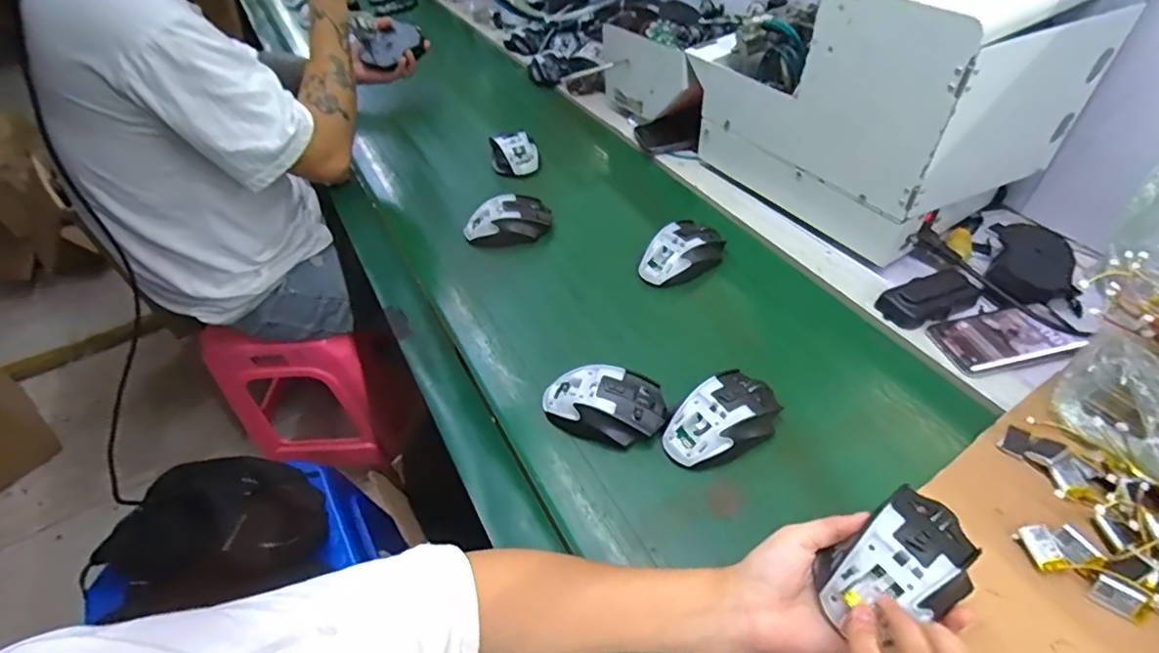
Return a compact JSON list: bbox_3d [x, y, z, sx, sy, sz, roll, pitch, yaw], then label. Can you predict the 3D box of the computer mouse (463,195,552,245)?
[{"bbox_3d":[-0.099,-0.144,0.750,0.119,0.036,0.065,-15,47,-8],"label":"computer mouse"}]

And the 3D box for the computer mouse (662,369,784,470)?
[{"bbox_3d":[0.131,0.085,0.503,0.107,0.033,0.065,-32,52,-22],"label":"computer mouse"}]

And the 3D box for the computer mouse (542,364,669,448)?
[{"bbox_3d":[0.021,0.073,0.529,0.122,0.038,0.070,6,48,12],"label":"computer mouse"}]

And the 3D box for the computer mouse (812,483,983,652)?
[{"bbox_3d":[0.207,0.152,0.353,0.108,0.028,0.063,-29,51,-20],"label":"computer mouse"}]

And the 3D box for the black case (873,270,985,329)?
[{"bbox_3d":[0.381,-0.032,0.599,0.112,0.023,0.047,-21,49,-13],"label":"black case"}]

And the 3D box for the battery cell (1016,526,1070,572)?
[{"bbox_3d":[0.349,0.168,0.418,0.018,0.008,0.031,-11,47,-4],"label":"battery cell"}]

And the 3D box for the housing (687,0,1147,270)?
[{"bbox_3d":[0.343,-0.294,0.668,0.213,0.257,0.372,-27,50,-18],"label":"housing"}]

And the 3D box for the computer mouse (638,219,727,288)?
[{"bbox_3d":[0.125,-0.090,0.677,0.114,0.041,0.069,-29,51,-19],"label":"computer mouse"}]

